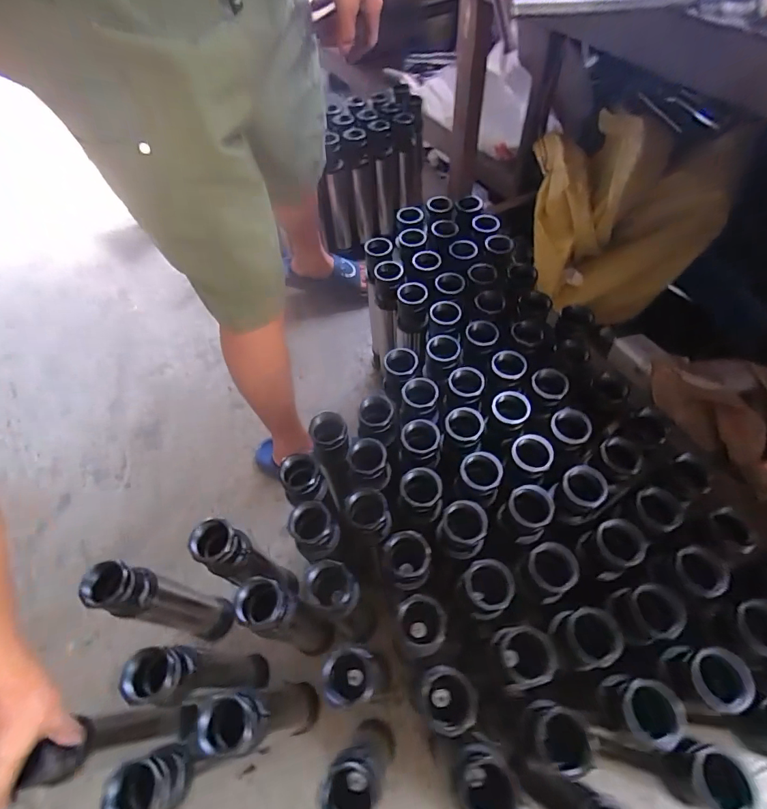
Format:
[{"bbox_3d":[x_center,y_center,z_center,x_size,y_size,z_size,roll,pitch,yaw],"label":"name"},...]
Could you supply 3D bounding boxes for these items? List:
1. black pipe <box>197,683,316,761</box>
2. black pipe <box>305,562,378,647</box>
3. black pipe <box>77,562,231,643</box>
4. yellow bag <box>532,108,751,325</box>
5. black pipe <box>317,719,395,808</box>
[{"bbox_3d":[-0.151,0.419,0.567,0.063,0.335,0.061,-1,57,2],"label":"black pipe"},{"bbox_3d":[-0.051,0.313,0.648,0.050,0.378,0.063,-23,59,-12],"label":"black pipe"},{"bbox_3d":[-0.329,0.317,0.661,0.068,0.365,0.060,11,58,9],"label":"black pipe"},{"bbox_3d":[0.526,-0.443,0.968,0.366,0.276,0.382,16,59,13],"label":"yellow bag"},{"bbox_3d":[-0.025,0.466,0.551,0.053,0.381,0.062,29,63,19],"label":"black pipe"}]

